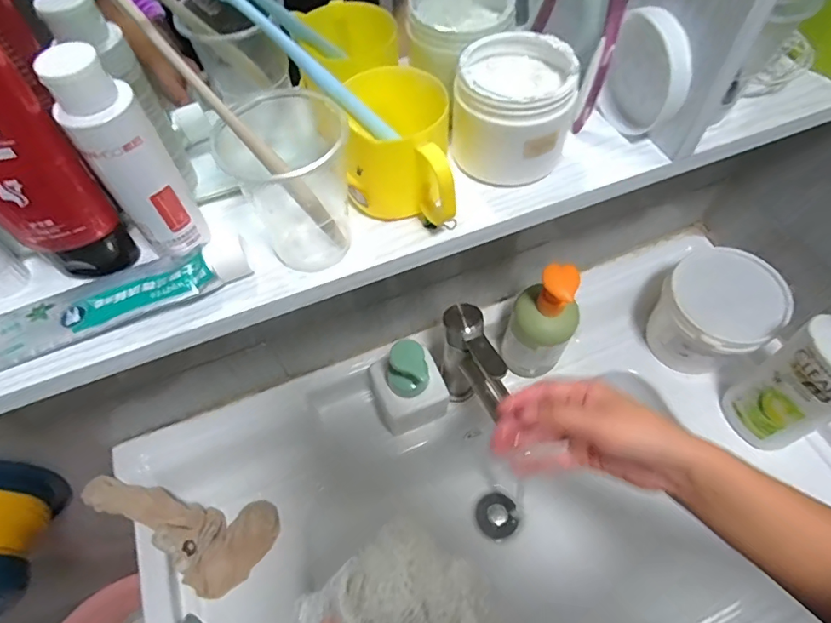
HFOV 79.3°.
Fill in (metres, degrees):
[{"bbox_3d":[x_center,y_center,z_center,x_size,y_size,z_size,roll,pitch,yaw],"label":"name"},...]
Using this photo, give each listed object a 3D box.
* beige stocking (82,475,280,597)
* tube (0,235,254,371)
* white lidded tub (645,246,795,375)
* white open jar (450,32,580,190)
[{"bbox_3d":[-0.256,0.229,0.545,0.194,0.034,0.098,25,61,-3],"label":"beige stocking"},{"bbox_3d":[-0.183,-0.008,0.300,0.164,0.021,0.044,-20,60,-10],"label":"tube"},{"bbox_3d":[0.358,0.011,0.620,0.122,0.128,0.118,-1,58,2],"label":"white lidded tub"},{"bbox_3d":[0.064,-0.131,0.336,0.075,0.067,0.081,-1,58,2],"label":"white open jar"}]

